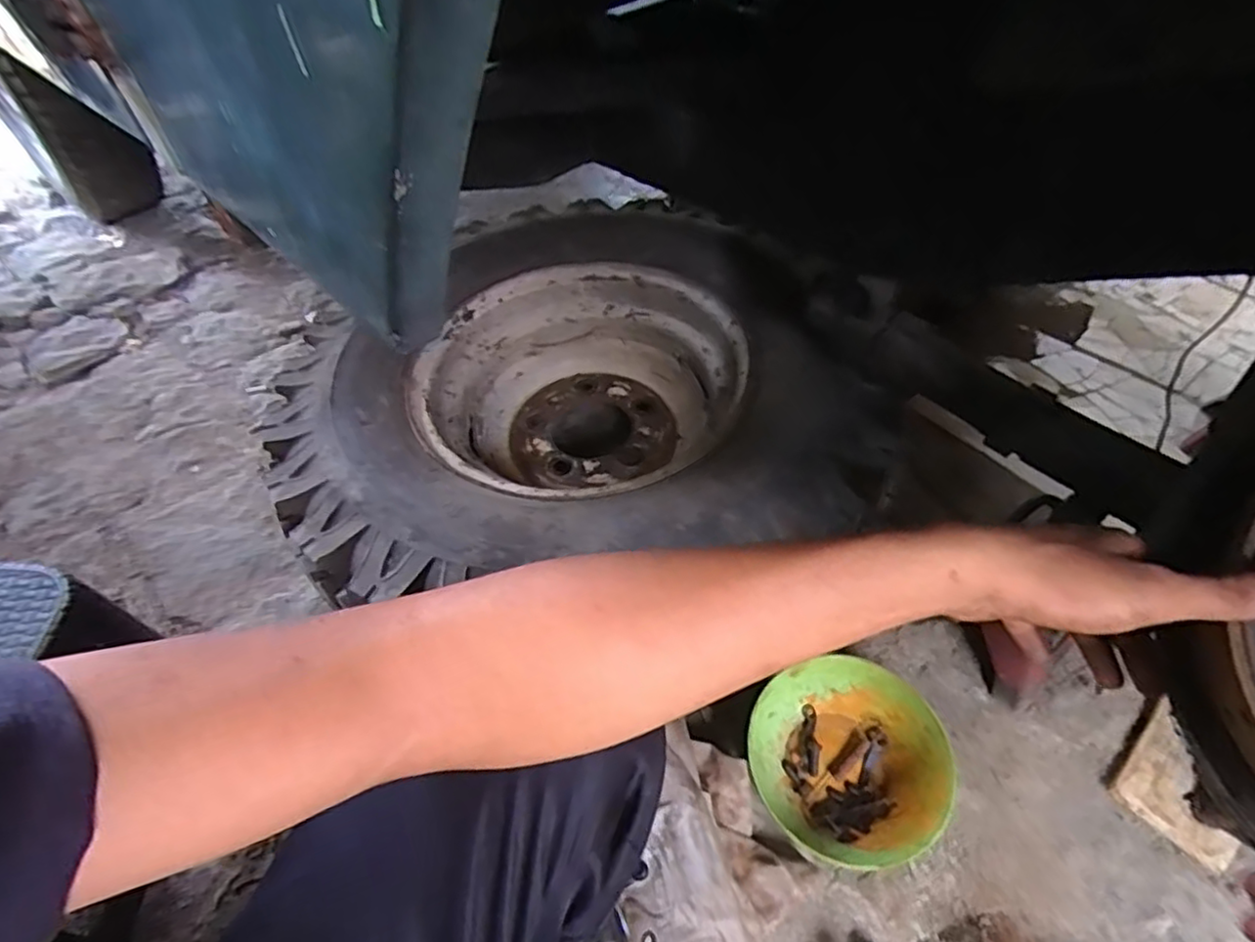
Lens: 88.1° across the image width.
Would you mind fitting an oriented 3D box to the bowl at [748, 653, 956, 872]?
[{"bbox_3d":[0.234,0.306,0.686,0.189,0.066,0.188,0,49,0],"label":"bowl"}]

